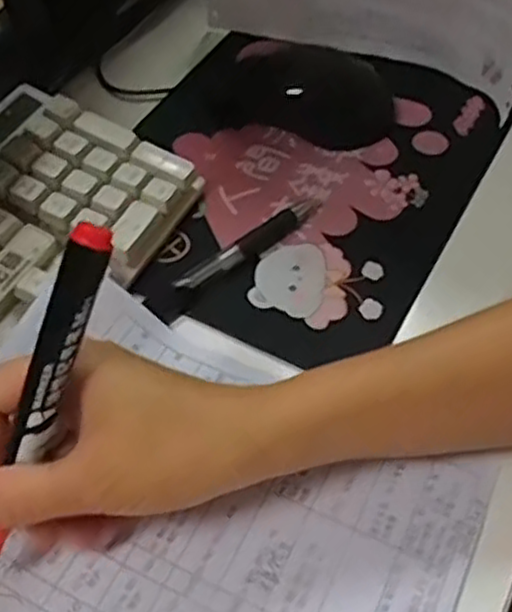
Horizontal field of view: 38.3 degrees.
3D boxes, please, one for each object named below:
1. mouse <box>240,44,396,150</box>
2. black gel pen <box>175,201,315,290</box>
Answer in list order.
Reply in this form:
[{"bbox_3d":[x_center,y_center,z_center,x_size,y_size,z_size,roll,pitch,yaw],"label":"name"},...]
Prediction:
[{"bbox_3d":[0.040,-0.133,0.460,0.092,0.028,0.056,26,57,18],"label":"mouse"},{"bbox_3d":[-0.003,-0.034,0.395,0.094,0.008,0.013,-37,61,-24],"label":"black gel pen"}]

